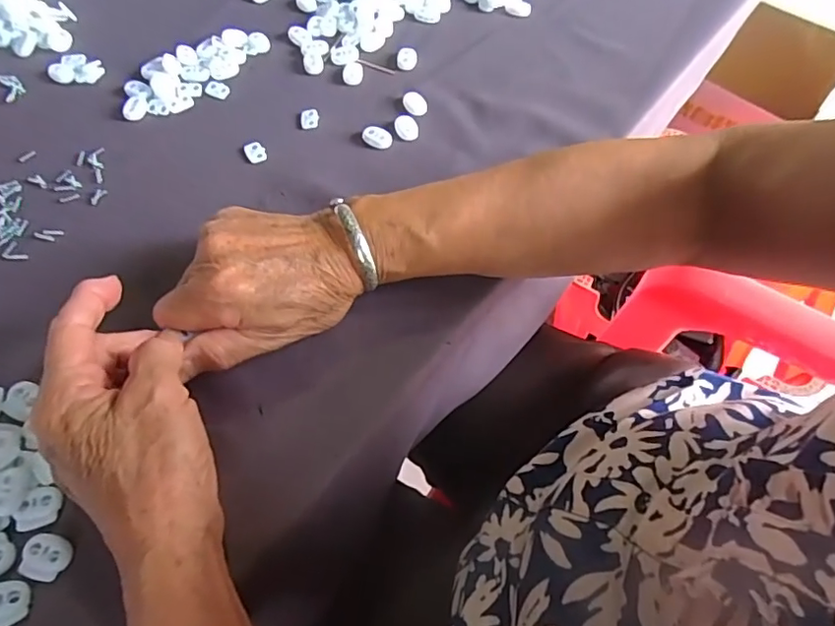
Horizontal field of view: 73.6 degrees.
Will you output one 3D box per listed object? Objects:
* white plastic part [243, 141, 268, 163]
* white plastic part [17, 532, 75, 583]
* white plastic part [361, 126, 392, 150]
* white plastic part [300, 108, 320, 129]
[{"bbox_3d":[-0.117,-0.116,0.402,0.013,0.004,0.019,-23,62,-14],"label":"white plastic part"},{"bbox_3d":[-0.174,0.114,0.260,0.021,0.004,0.019,11,60,5],"label":"white plastic part"},{"bbox_3d":[-0.029,-0.129,0.408,0.022,0.010,0.014,39,66,20],"label":"white plastic part"},{"bbox_3d":[-0.081,-0.146,0.420,0.014,0.005,0.018,-7,60,-6],"label":"white plastic part"}]

